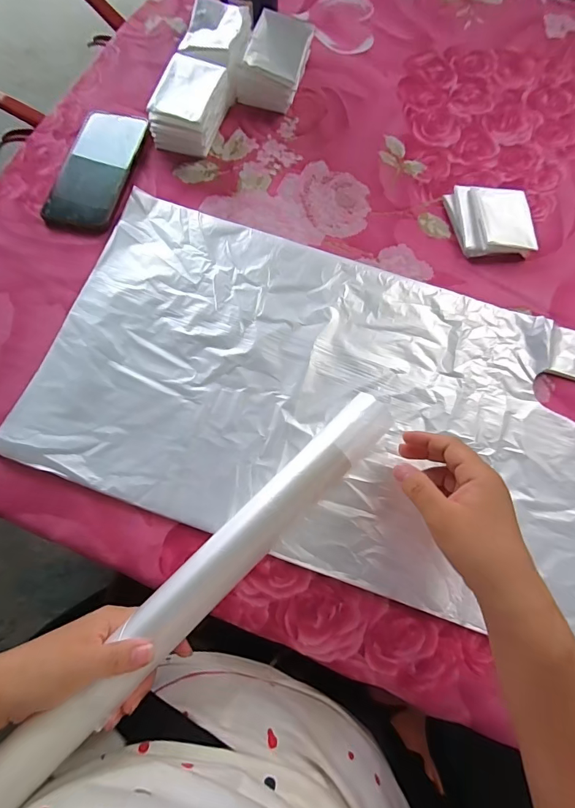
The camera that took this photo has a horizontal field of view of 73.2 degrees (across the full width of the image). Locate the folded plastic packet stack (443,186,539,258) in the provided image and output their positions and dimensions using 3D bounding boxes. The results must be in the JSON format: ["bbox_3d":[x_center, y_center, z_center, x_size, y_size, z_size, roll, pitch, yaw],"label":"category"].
[{"bbox_3d":[0.228,-0.206,0.434,0.088,0.018,0.086,-1,73,-2],"label":"folded plastic packet stack"}]

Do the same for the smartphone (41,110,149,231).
[{"bbox_3d":[-0.215,-0.268,0.438,0.075,0.016,0.160,12,73,3],"label":"smartphone"}]

